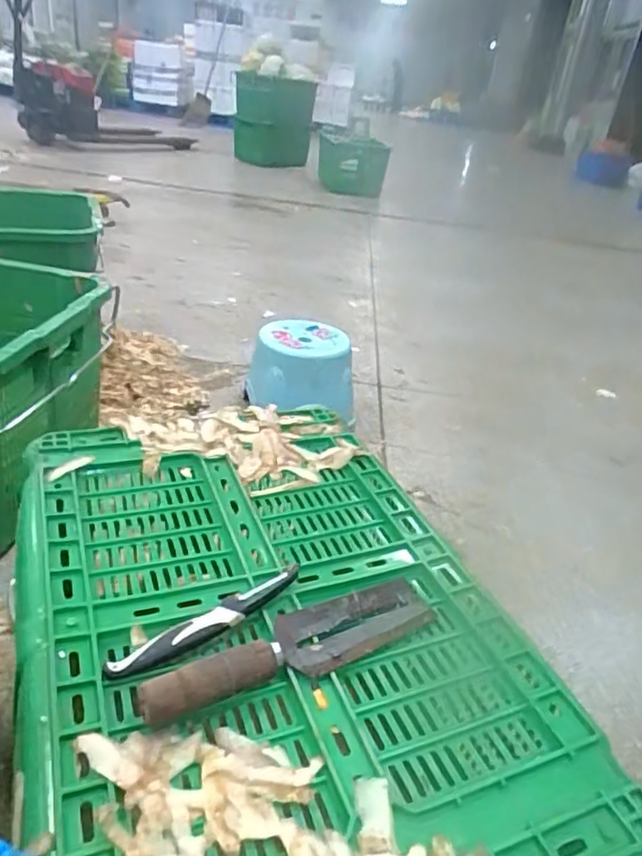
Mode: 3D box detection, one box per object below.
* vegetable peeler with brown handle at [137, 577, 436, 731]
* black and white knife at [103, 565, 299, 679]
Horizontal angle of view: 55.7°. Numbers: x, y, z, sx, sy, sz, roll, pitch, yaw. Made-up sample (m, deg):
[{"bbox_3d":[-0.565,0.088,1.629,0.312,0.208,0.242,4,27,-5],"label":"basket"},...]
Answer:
[{"bbox_3d":[-0.018,0.166,0.481,0.252,0.027,0.059,-11,34,-28],"label":"vegetable peeler with brown handle"},{"bbox_3d":[-0.086,0.156,0.491,0.173,0.015,0.025,-19,38,-38],"label":"black and white knife"}]

